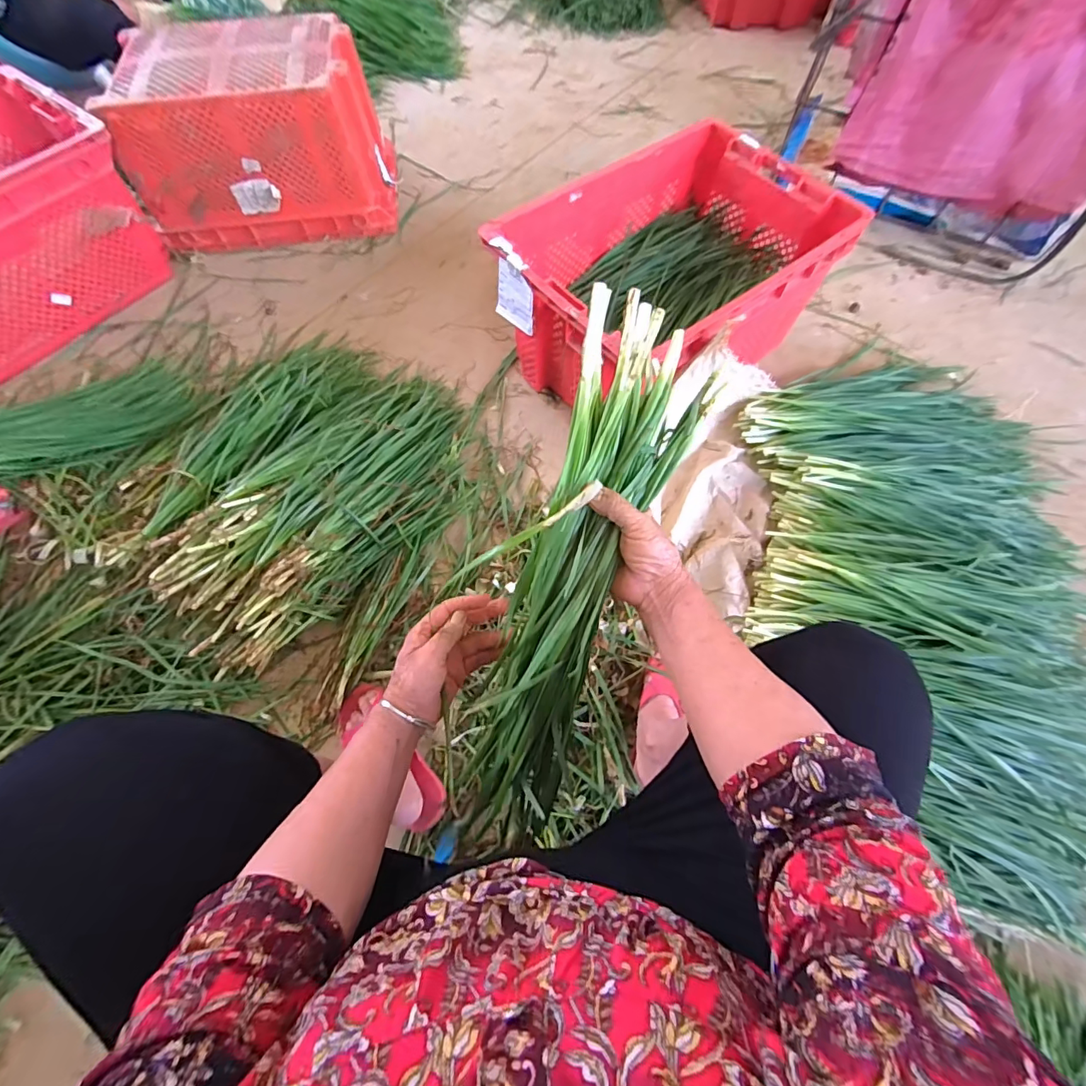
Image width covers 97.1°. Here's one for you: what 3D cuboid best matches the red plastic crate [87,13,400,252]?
[{"bbox_3d":[-0.707,-1.034,1.224,0.576,0.313,0.385,-8,67,-4],"label":"red plastic crate"}]

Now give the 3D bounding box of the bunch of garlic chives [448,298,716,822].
[{"bbox_3d":[0.035,0.021,0.431,0.125,0.107,0.477,18,94,7],"label":"bunch of garlic chives"}]

